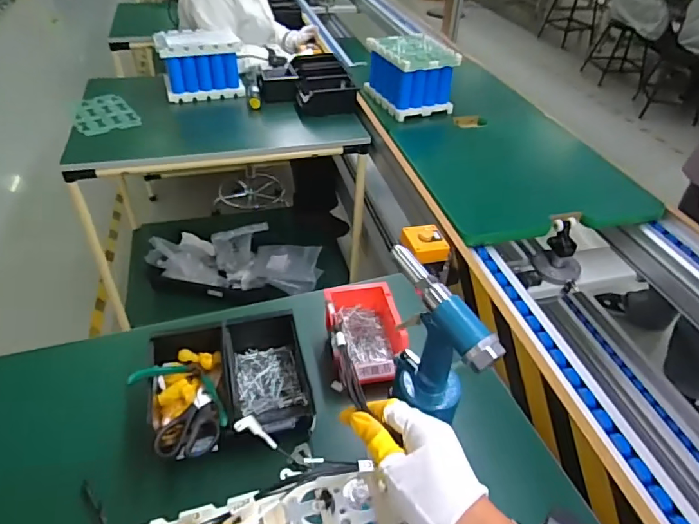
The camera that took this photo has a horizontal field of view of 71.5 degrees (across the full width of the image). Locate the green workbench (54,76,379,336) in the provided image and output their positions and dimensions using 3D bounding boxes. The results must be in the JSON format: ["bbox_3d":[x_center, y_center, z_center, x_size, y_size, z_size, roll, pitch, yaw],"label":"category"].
[{"bbox_3d":[-0.431,-0.209,1.790,0.883,0.768,0.616,-10,42,-14],"label":"green workbench"}]

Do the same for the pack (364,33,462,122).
[{"bbox_3d":[0.181,-0.573,1.492,0.198,0.177,0.240,-16,44,-21],"label":"pack"}]

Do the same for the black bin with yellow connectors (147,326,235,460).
[{"bbox_3d":[-0.221,0.181,0.669,0.114,0.067,0.200,-7,41,-11],"label":"black bin with yellow connectors"}]

